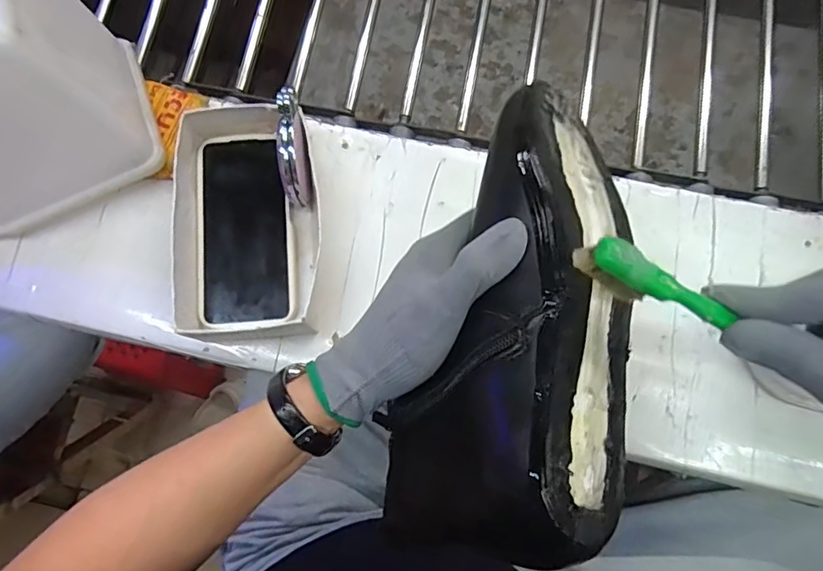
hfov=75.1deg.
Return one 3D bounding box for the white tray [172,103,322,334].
[{"bbox_3d":[-0.136,-0.049,0.448,0.113,0.053,0.189,-3,76,1],"label":"white tray"}]

